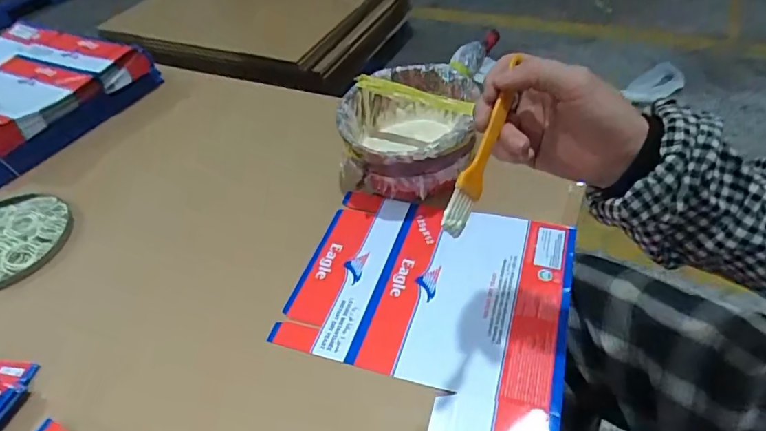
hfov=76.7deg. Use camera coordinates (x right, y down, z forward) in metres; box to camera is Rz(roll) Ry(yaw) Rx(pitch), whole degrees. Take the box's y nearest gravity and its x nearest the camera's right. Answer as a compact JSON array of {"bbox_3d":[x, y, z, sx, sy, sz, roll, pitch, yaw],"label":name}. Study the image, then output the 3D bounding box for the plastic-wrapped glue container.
[{"bbox_3d":[0.036,-0.109,0.644,0.167,0.106,0.198,7,47,15],"label":"plastic-wrapped glue container"}]

